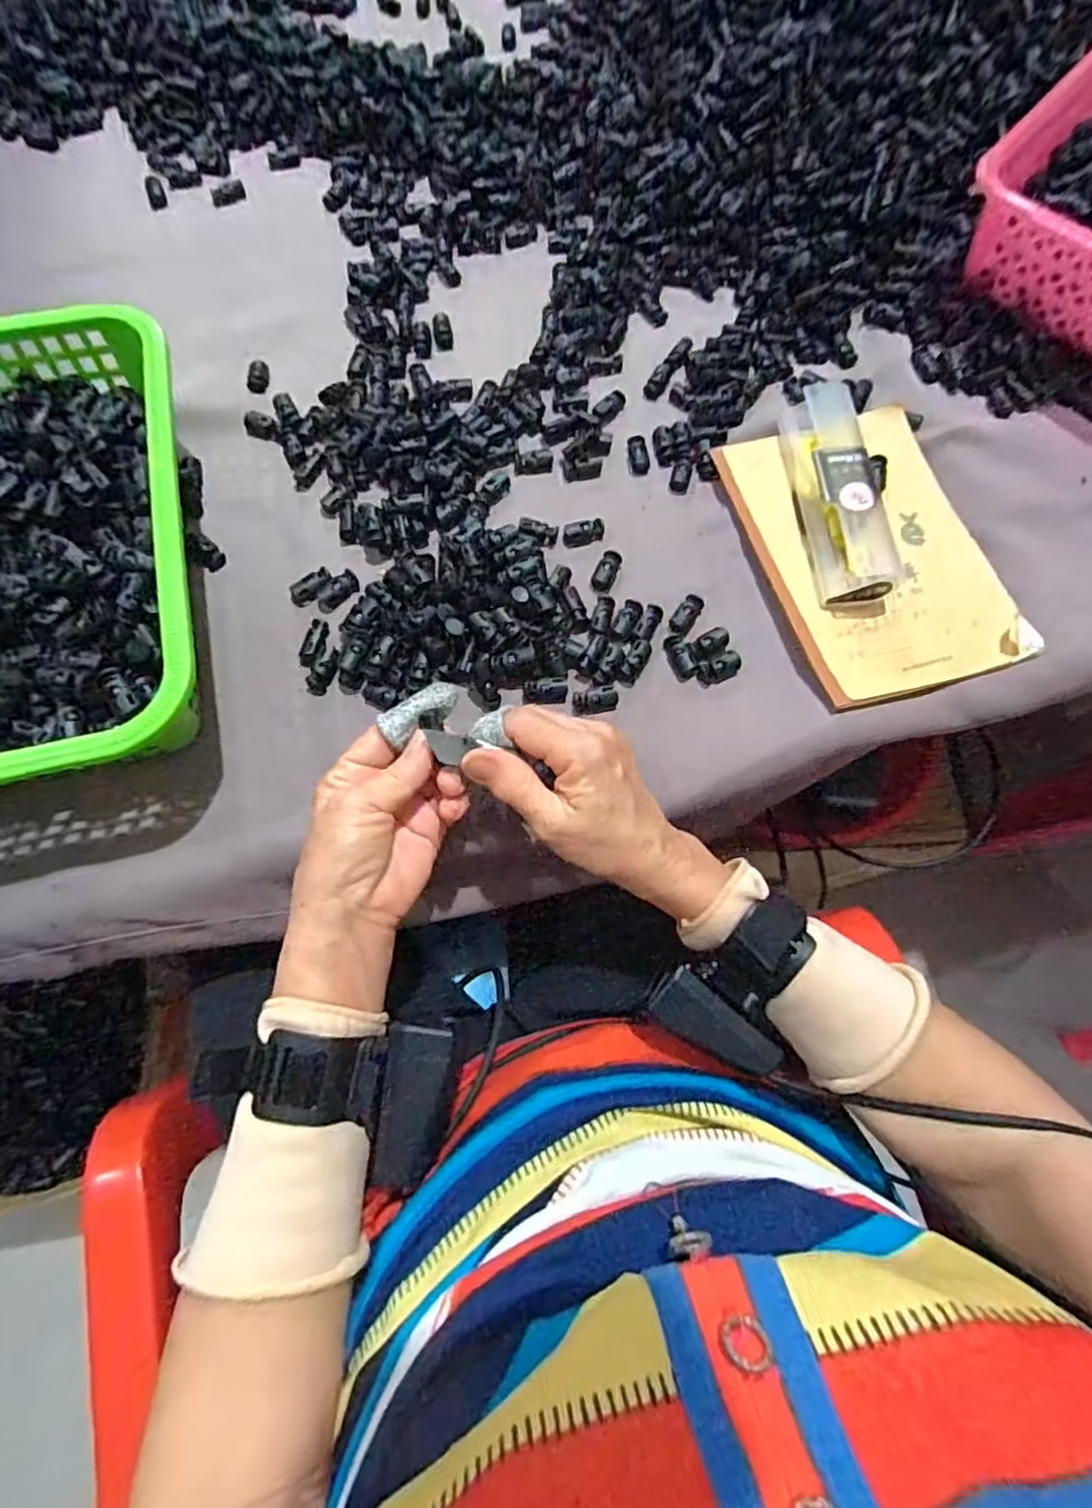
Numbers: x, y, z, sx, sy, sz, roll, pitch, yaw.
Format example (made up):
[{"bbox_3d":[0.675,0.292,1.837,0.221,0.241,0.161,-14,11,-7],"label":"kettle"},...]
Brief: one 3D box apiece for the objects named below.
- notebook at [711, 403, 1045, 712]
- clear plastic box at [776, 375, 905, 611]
[{"bbox_3d":[0.216,-0.138,0.433,0.145,0.011,0.205,-15,72,-5],"label":"notebook"},{"bbox_3d":[0.194,-0.176,0.431,0.045,0.035,0.156,-3,71,-3],"label":"clear plastic box"}]

